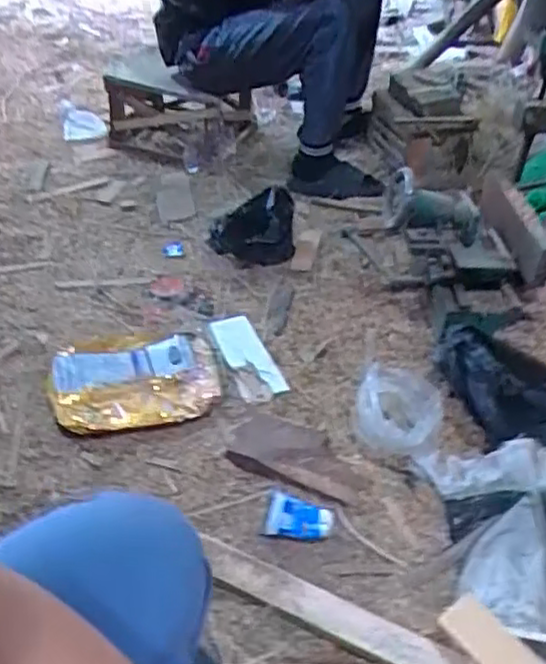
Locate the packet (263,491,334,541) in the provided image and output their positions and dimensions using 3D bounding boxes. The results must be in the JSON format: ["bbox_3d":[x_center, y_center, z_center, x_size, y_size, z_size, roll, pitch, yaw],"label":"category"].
[{"bbox_3d":[0.038,0.271,1.030,0.097,0.016,0.065,15,39,13],"label":"packet"}]

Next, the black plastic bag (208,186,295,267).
[{"bbox_3d":[-0.046,-0.230,1.544,0.170,0.137,0.112,-13,41,-21],"label":"black plastic bag"}]

